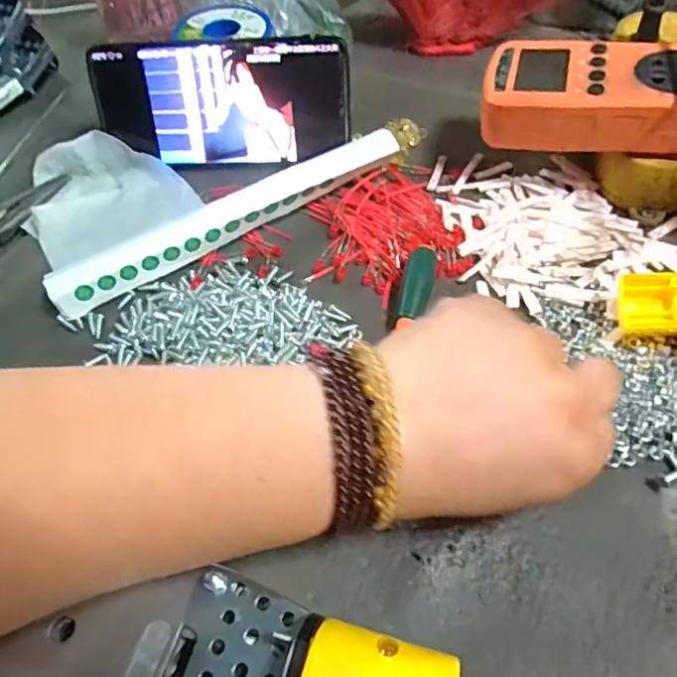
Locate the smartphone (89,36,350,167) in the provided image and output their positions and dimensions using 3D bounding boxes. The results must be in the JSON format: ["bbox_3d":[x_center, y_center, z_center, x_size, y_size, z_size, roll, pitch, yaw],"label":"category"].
[{"bbox_3d":[-0.076,-0.152,0.371,0.162,0.073,0.005,1,29,5],"label":"smartphone"}]

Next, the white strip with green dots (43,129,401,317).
[{"bbox_3d":[-0.062,-0.074,0.343,0.221,0.022,0.021,-28,58,-15],"label":"white strip with green dots"}]

